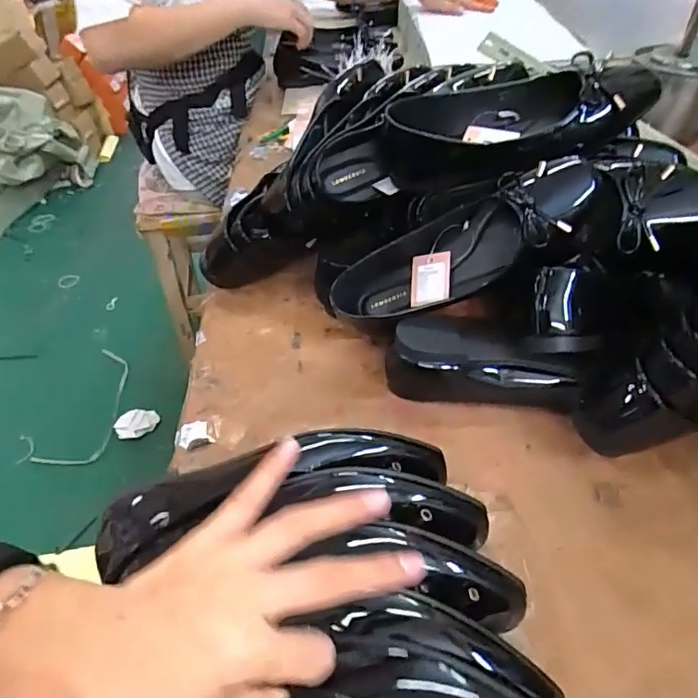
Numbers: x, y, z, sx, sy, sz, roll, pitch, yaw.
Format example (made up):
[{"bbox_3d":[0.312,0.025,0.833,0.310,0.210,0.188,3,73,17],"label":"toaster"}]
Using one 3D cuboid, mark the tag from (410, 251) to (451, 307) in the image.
[{"bbox_3d":[0.078,-0.066,0.497,0.039,0.048,0.005,1,3,27],"label":"tag"}]

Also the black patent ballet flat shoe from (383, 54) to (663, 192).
[{"bbox_3d":[0.153,-0.212,0.492,0.238,0.063,0.101,-8,44,12],"label":"black patent ballet flat shoe"}]

